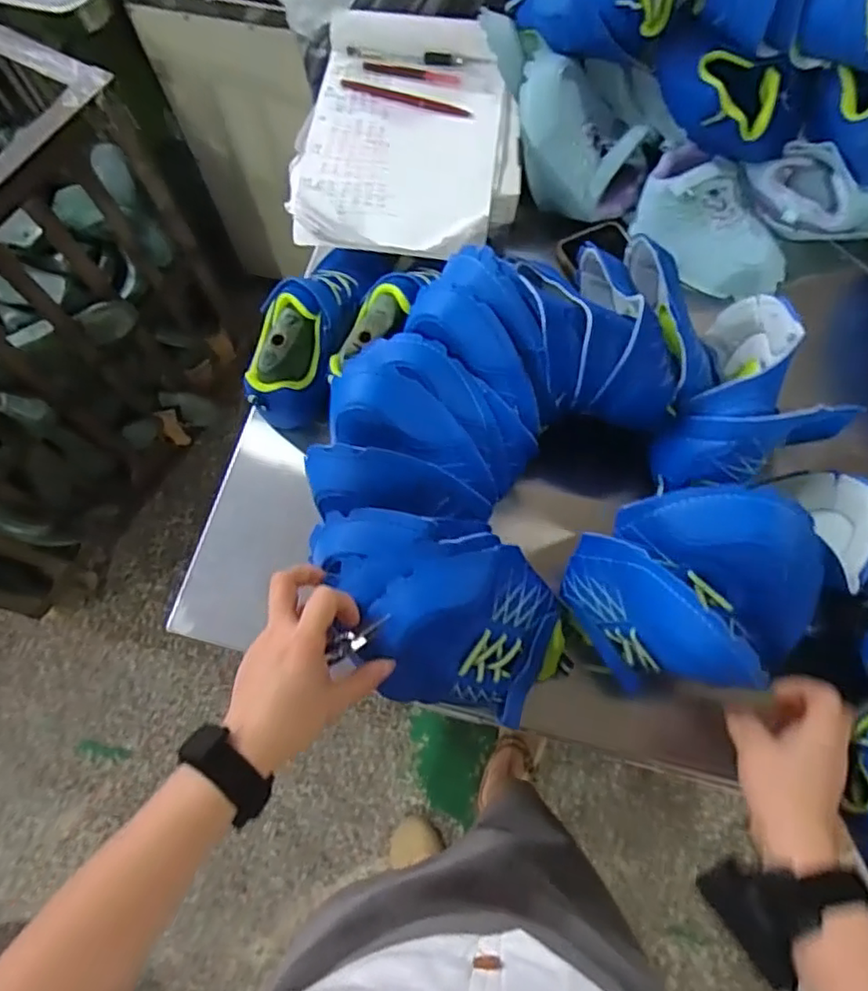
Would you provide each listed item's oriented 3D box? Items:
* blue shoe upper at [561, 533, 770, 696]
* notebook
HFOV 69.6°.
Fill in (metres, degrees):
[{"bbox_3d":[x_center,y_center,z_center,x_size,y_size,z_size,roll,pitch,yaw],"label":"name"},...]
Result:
[{"bbox_3d":[0.164,0.085,0.459,0.046,0.143,0.117,-17,89,-26],"label":"blue shoe upper"},{"bbox_3d":[-0.025,-0.370,0.635,0.220,0.038,0.276,3,71,3],"label":"notebook"}]

